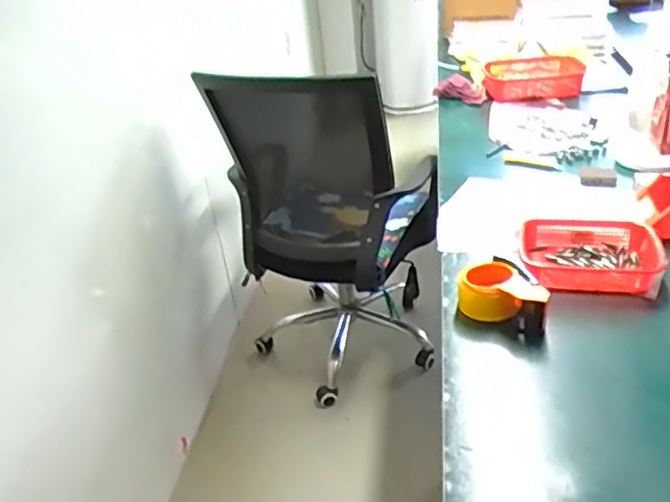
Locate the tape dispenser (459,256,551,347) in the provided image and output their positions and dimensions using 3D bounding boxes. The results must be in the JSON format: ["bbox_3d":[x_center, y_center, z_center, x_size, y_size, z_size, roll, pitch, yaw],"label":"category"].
[{"bbox_3d":[0.261,0.071,0.972,0.097,0.063,0.142,-28,38,-31],"label":"tape dispenser"}]

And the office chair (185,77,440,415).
[{"bbox_3d":[-0.029,-0.101,1.874,0.545,0.964,0.545,-11,32,-7],"label":"office chair"}]

